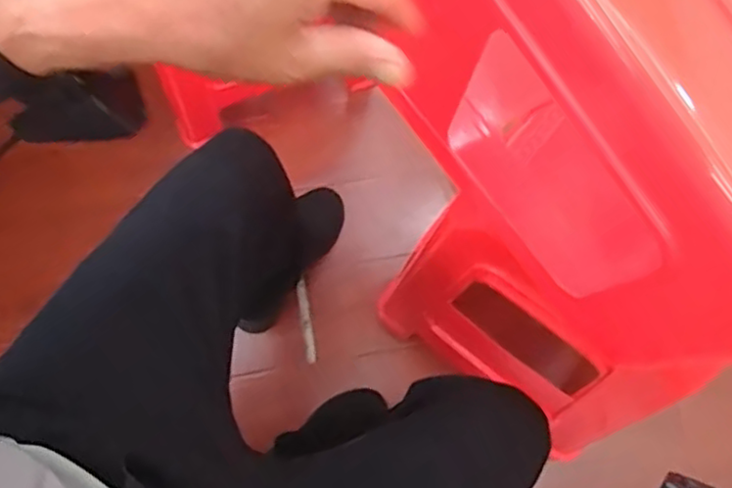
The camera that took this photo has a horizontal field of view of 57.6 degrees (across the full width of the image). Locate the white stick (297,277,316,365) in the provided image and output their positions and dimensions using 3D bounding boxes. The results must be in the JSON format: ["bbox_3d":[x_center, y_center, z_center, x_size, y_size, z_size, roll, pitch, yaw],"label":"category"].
[{"bbox_3d":[-0.098,0.125,1.090,0.016,0.014,0.139,-9,75,-2],"label":"white stick"}]

